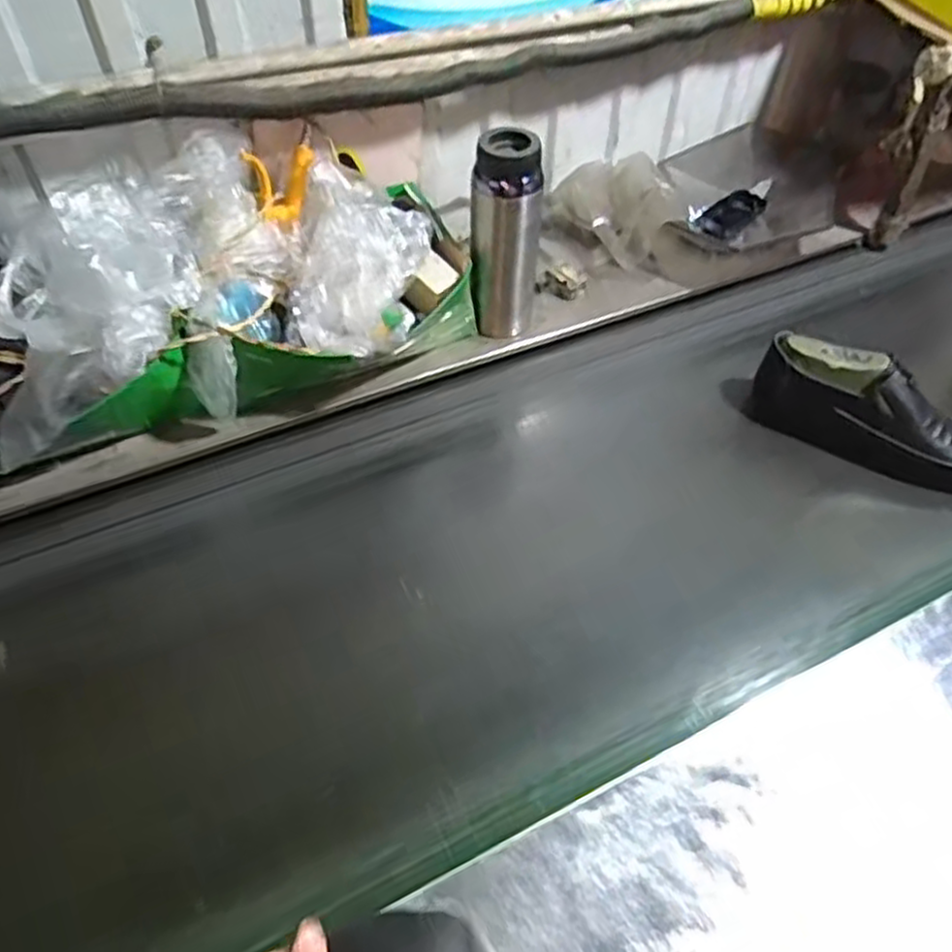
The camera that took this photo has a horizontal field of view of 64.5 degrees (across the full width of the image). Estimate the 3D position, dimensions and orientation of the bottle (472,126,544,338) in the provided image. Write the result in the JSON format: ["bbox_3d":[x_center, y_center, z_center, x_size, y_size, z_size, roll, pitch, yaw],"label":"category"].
[{"bbox_3d":[0.033,-0.263,0.855,0.077,0.226,0.055,5,51,2],"label":"bottle"}]

